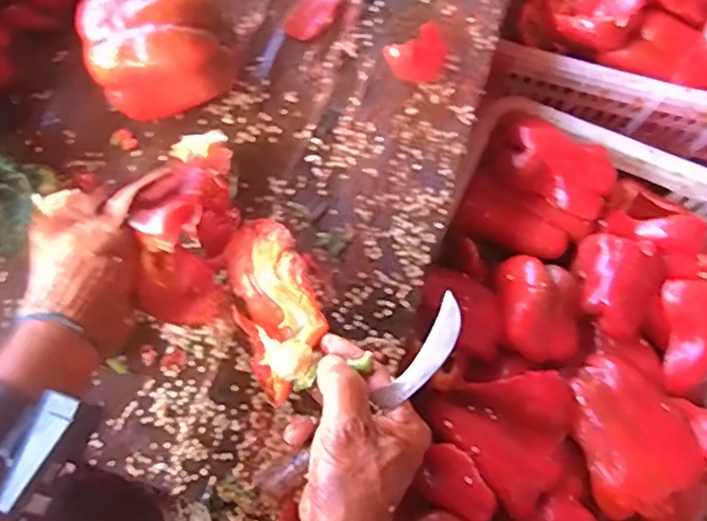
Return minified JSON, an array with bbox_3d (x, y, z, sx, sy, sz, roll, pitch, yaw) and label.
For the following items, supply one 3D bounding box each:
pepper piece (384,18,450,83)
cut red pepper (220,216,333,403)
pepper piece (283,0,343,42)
[{"bbox_3d":[0.061,-0.185,0.583,0.058,0.029,0.042,-36,77,-11],"label":"pepper piece"},{"bbox_3d":[-0.055,0.027,0.447,0.060,0.049,0.128,-25,75,-9],"label":"cut red pepper"},{"bbox_3d":[-0.036,-0.233,0.598,0.038,0.004,0.066,31,75,8],"label":"pepper piece"}]

